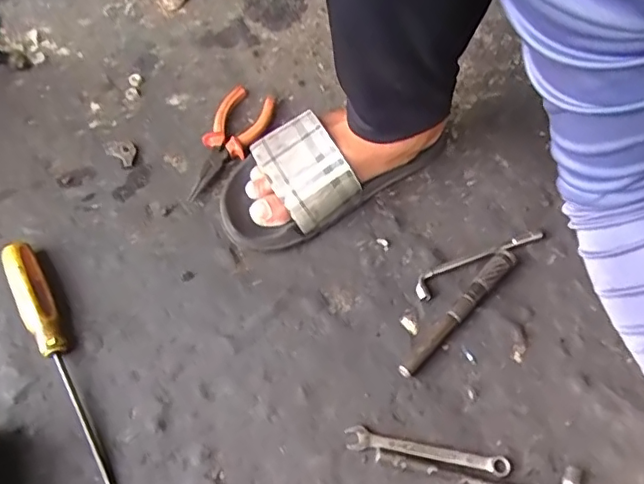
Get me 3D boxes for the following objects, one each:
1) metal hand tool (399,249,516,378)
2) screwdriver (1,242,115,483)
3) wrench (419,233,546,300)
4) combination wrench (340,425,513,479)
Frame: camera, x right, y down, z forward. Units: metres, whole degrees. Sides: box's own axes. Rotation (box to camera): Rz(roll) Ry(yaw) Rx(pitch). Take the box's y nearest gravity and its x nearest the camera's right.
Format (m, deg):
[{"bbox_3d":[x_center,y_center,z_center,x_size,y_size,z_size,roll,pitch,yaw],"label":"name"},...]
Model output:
[{"bbox_3d":[0.132,0.066,0.550,0.019,0.015,0.172,39,66,17],"label":"metal hand tool"},{"bbox_3d":[-0.224,0.101,0.492,0.030,0.031,0.239,-27,66,-17],"label":"screwdriver"},{"bbox_3d":[0.159,0.017,0.585,0.156,0.011,0.025,-26,66,-16],"label":"wrench"},{"bbox_3d":[0.090,0.177,0.487,0.138,0.008,0.019,10,61,2],"label":"combination wrench"}]

